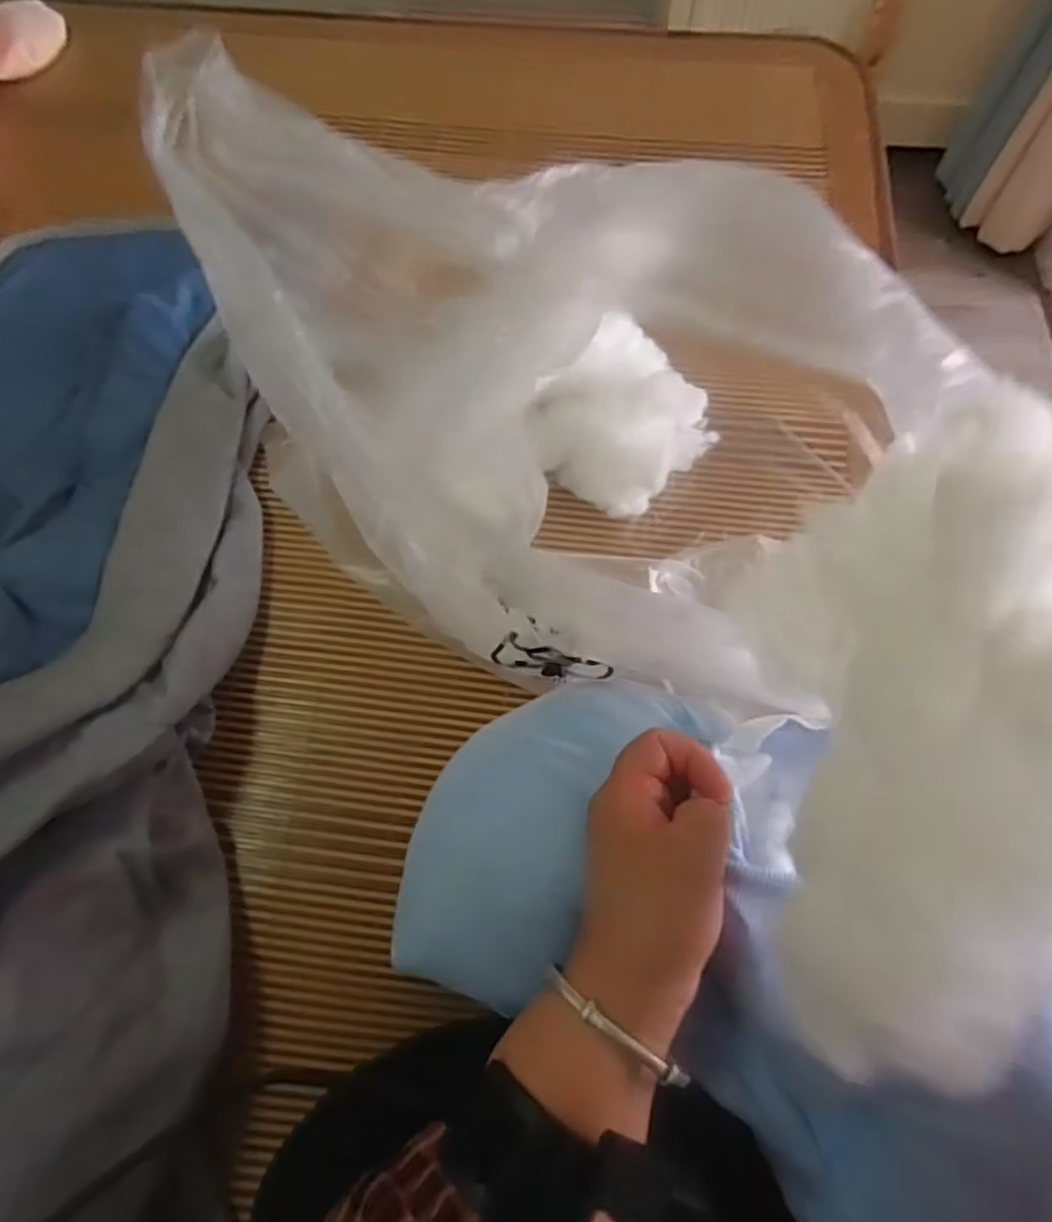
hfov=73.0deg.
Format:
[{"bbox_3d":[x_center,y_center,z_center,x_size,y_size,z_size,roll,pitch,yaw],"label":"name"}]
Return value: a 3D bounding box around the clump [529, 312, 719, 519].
[{"bbox_3d":[0.069,-0.125,0.481,0.117,0.080,0.100,-39,72,-15],"label":"clump"}]

